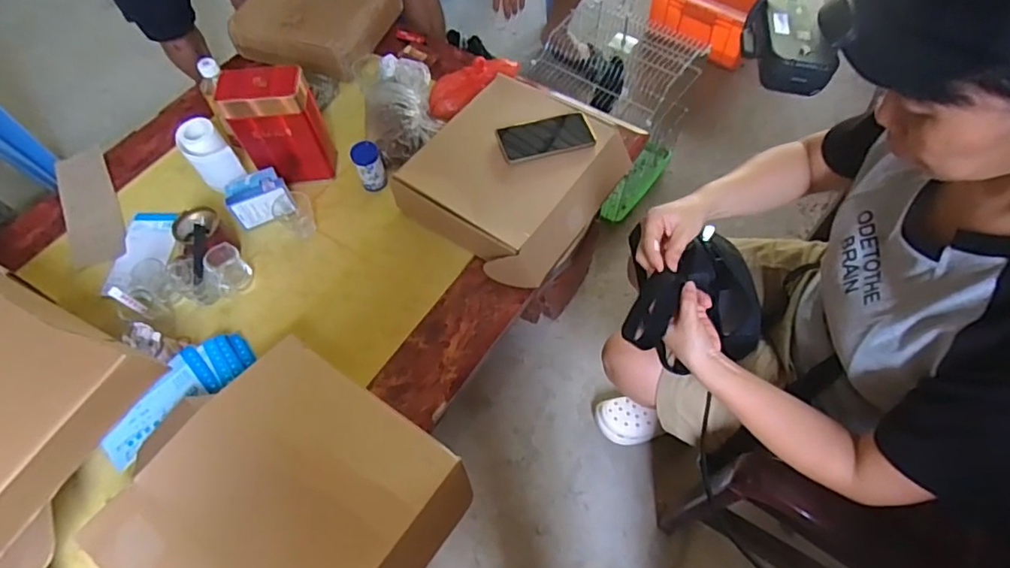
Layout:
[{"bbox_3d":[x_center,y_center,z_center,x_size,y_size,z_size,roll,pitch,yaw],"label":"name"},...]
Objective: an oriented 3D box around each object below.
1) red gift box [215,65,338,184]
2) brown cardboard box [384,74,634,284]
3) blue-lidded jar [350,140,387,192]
[{"bbox_3d":[-0.393,-0.264,0.971,0.147,0.225,0.073,-13,61,-4],"label":"red gift box"},{"bbox_3d":[0.015,-0.190,0.966,0.299,0.107,0.348,31,67,18],"label":"brown cardboard box"},{"bbox_3d":[-0.245,-0.208,1.006,0.051,0.091,0.058,-20,62,-8],"label":"blue-lidded jar"}]

